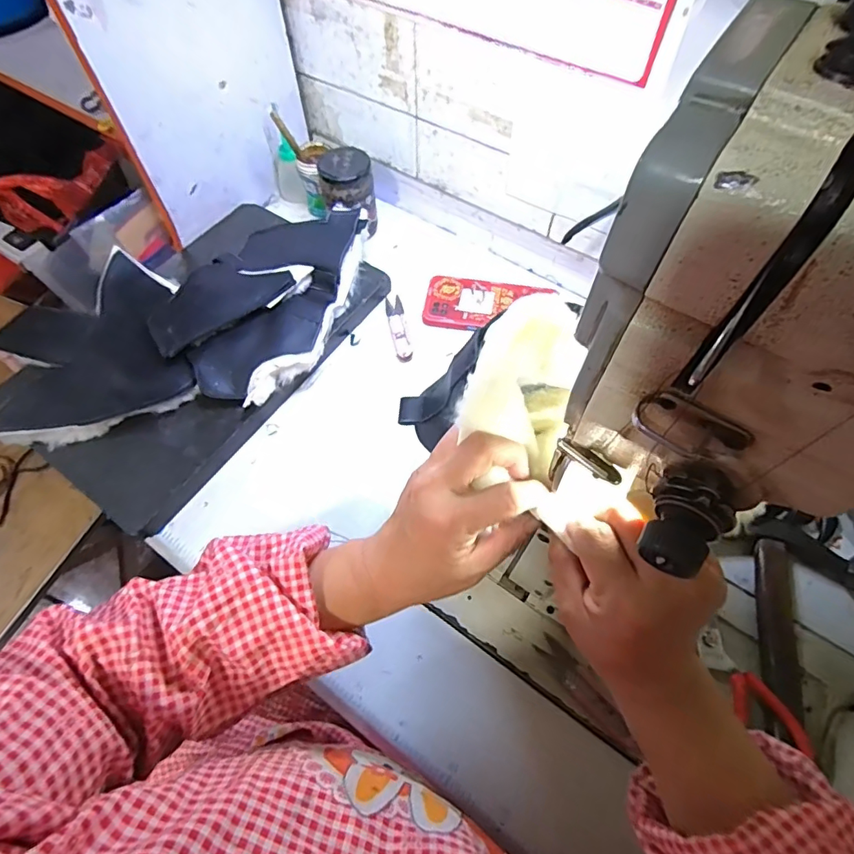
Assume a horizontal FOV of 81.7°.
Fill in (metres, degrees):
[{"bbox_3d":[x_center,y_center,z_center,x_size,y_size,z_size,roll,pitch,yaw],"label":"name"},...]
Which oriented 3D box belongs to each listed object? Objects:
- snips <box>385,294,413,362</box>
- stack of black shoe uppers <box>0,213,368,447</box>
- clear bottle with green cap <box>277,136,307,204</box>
[{"bbox_3d":[-0.034,-0.120,0.596,0.021,0.009,0.101,-10,60,-5],"label":"snips"},{"bbox_3d":[-0.270,-0.123,0.556,0.408,0.063,0.260,-7,60,-4],"label":"stack of black shoe uppers"},{"bbox_3d":[-0.189,-0.345,0.674,0.038,0.074,0.022,40,67,20],"label":"clear bottle with green cap"}]

